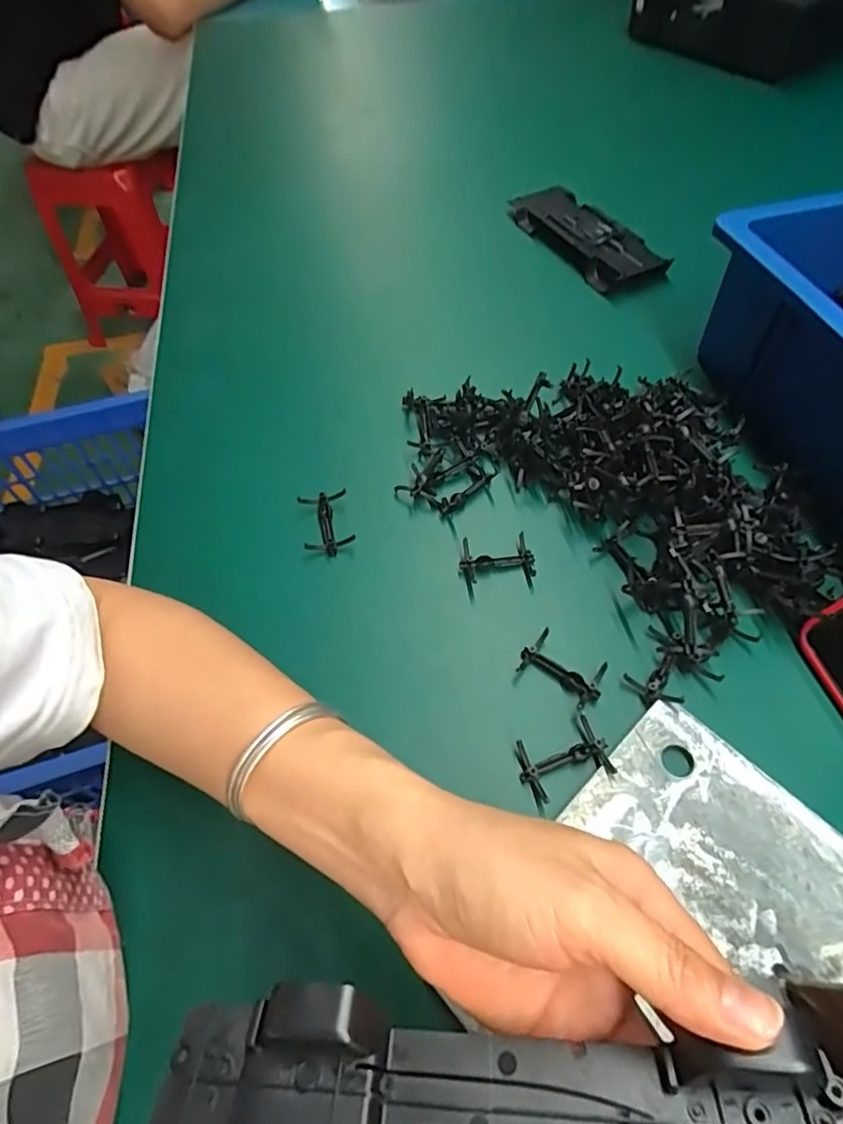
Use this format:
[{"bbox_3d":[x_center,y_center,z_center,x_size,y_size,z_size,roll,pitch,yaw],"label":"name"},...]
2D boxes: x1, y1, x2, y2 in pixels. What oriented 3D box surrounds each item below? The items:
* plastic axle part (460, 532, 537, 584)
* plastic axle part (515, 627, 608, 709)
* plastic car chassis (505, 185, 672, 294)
[{"bbox_3d":[0.052,-0.001,0.398,0.049,0.022,0.031,-8,56,-4],"label":"plastic axle part"},{"bbox_3d":[0.086,0.065,0.352,0.050,0.007,0.031,32,79,21],"label":"plastic axle part"},{"bbox_3d":[0.174,-0.346,0.612,0.071,0.024,0.188,-24,59,-14],"label":"plastic car chassis"}]

